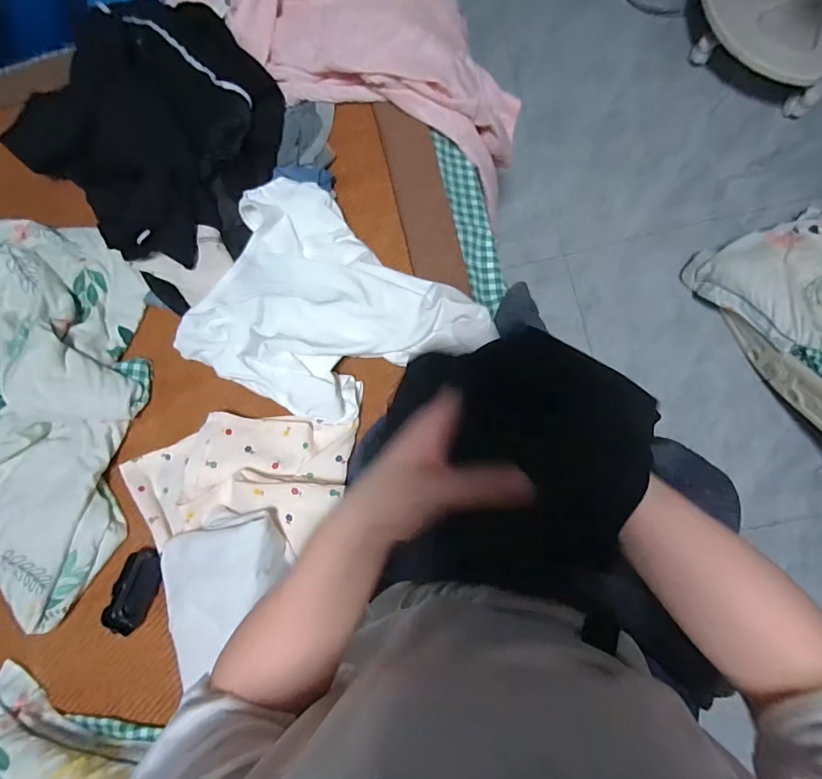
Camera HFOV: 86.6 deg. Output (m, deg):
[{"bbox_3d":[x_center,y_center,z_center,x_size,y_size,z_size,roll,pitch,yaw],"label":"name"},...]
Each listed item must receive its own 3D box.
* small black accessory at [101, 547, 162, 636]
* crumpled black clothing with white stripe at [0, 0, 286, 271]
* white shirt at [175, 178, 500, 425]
[{"bbox_3d":[-0.397,0.288,0.627,0.051,0.020,0.117,17,83,7],"label":"small black accessory"},{"bbox_3d":[-0.379,-0.402,0.659,0.436,0.087,0.361,40,86,9],"label":"crumpled black clothing with white stripe"},{"bbox_3d":[-0.112,-0.088,0.620,0.401,0.061,0.301,34,86,8],"label":"white shirt"}]

